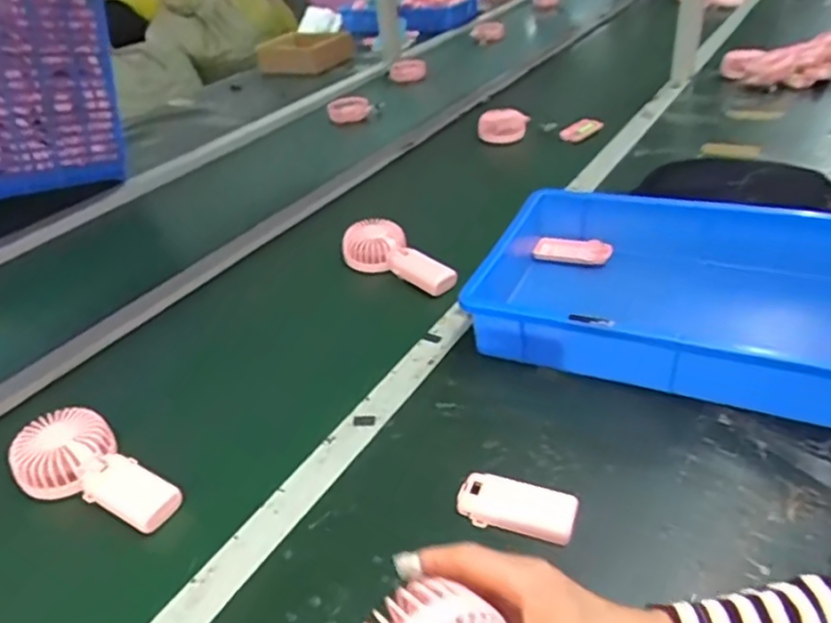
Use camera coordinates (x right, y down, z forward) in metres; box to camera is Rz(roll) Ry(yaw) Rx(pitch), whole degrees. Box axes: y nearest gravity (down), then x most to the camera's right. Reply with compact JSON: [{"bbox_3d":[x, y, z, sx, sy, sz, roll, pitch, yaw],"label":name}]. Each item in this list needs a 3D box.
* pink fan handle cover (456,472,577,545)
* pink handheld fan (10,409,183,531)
[{"bbox_3d":[0.084,0.163,0.536,0.094,0.018,0.045,6,36,17],"label":"pink fan handle cover"},{"bbox_3d":[-0.298,0.152,0.611,0.175,0.031,0.082,22,42,17],"label":"pink handheld fan"}]

